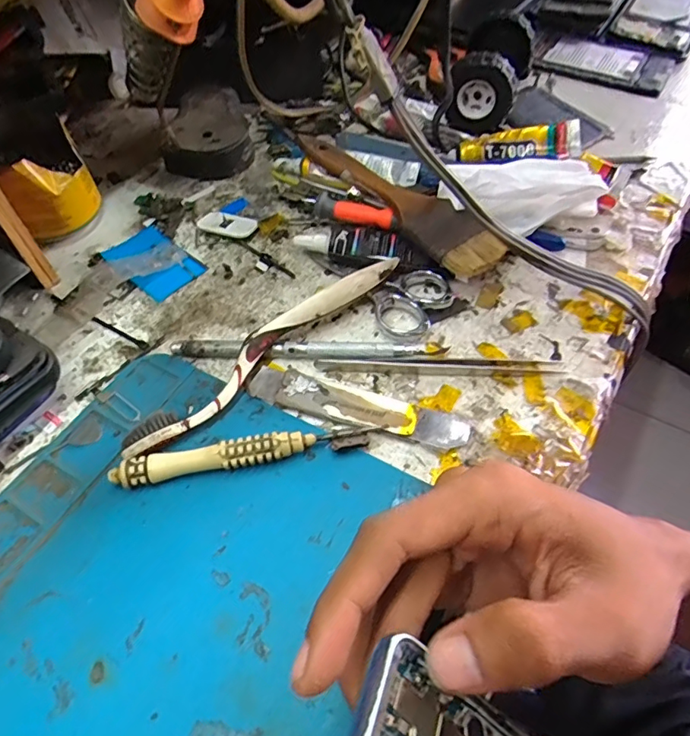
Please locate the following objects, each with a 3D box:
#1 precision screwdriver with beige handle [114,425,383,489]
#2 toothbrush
[{"bbox_3d":[-0.045,0.040,0.242,0.122,0.012,0.012,-10,55,-6],"label":"precision screwdriver with beige handle"},{"bbox_3d":[-0.038,-0.010,0.274,0.173,0.021,0.017,-39,63,-23],"label":"toothbrush"}]

